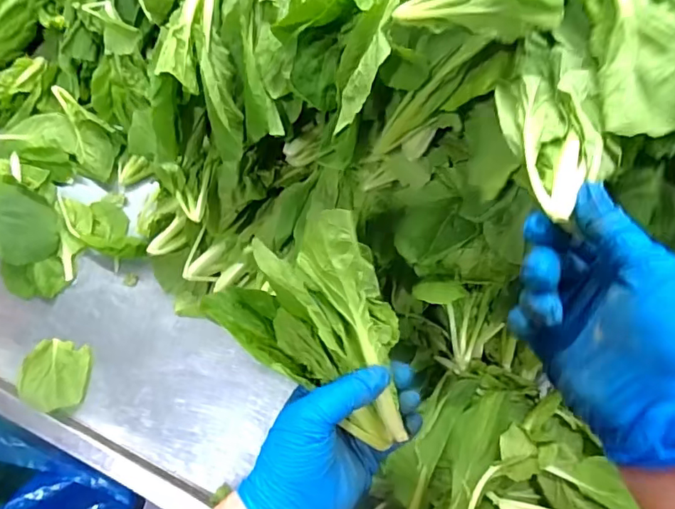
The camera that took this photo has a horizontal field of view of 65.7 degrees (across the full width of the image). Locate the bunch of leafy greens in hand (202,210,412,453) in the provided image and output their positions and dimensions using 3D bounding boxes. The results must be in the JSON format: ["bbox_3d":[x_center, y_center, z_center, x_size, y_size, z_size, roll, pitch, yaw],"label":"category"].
[{"bbox_3d":[-0.003,0.044,0.368,0.161,0.073,0.105,37,74,11],"label":"bunch of leafy greens in hand"}]

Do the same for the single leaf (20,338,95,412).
[{"bbox_3d":[-0.289,0.123,0.535,0.067,0.011,0.069,10,71,2],"label":"single leaf"}]

